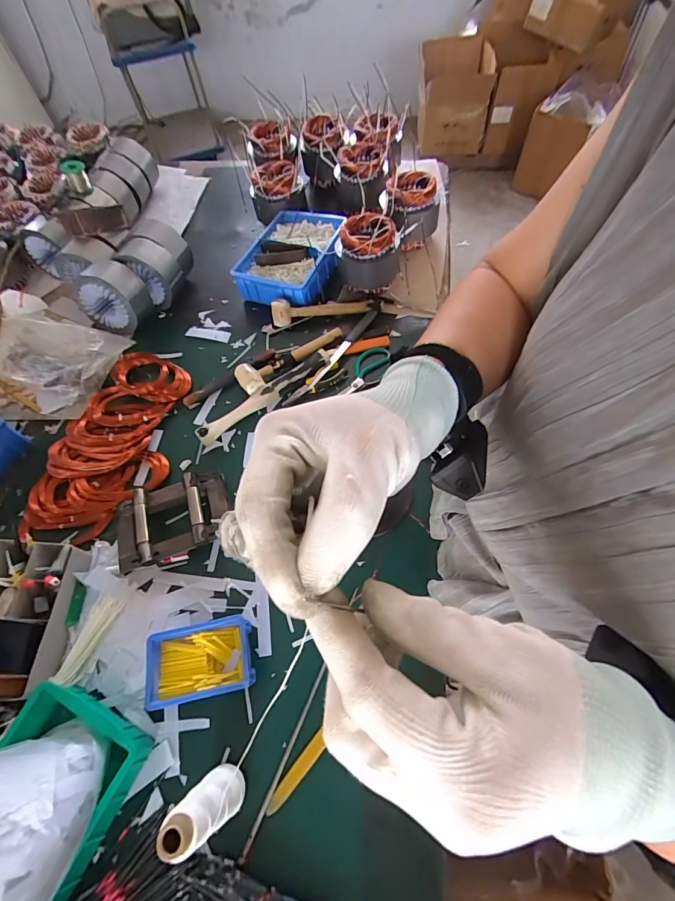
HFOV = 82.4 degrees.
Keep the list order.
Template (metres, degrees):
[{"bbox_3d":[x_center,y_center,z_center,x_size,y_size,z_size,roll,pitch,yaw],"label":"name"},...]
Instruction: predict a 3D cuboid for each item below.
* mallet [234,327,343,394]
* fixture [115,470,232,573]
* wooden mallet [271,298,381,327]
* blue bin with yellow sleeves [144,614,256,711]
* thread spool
[{"bbox_3d":[-0.099,-0.203,0.860,0.259,0.043,0.076,-30,63,-12],"label":"mallet"},{"bbox_3d":[-0.295,0.121,0.693,0.195,0.055,0.137,-19,62,-6],"label":"fixture"},{"bbox_3d":[-0.026,-0.342,0.925,0.262,0.044,0.044,-6,61,1],"label":"wooden mallet"},{"bbox_3d":[-0.203,0.315,0.580,0.148,0.054,0.098,-12,61,-3],"label":"blue bin with yellow sleeves"},{"bbox_3d":[-0.150,0.417,0.456,0.048,0.175,0.049,-2,61,3],"label":"thread spool"}]

